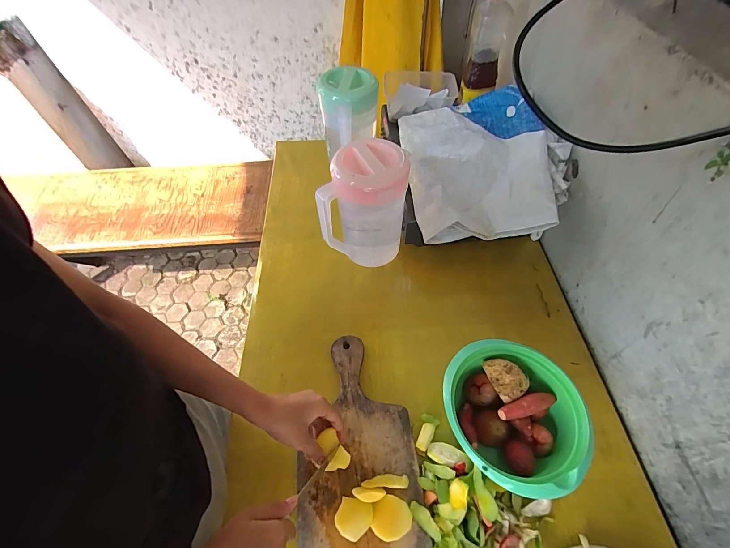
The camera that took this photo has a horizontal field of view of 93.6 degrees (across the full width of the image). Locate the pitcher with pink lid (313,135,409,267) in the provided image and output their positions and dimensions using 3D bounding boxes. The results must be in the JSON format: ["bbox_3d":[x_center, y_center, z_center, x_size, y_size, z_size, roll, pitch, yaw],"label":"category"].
[{"bbox_3d":[-0.001,-0.113,0.628,0.143,0.223,0.106,2,56,4],"label":"pitcher with pink lid"}]

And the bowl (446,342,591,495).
[{"bbox_3d":[0.203,0.205,0.492,0.179,0.092,0.186,-1,56,1],"label":"bowl"}]

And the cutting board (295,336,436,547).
[{"bbox_3d":[-0.013,0.269,0.491,0.167,0.025,0.359,-8,56,-4],"label":"cutting board"}]

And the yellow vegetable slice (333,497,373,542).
[{"bbox_3d":[-0.015,0.311,0.436,0.045,0.004,0.042,7,47,15],"label":"yellow vegetable slice"}]

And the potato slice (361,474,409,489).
[{"bbox_3d":[0.027,0.281,0.464,0.062,0.012,0.016,0,56,2],"label":"potato slice"}]

